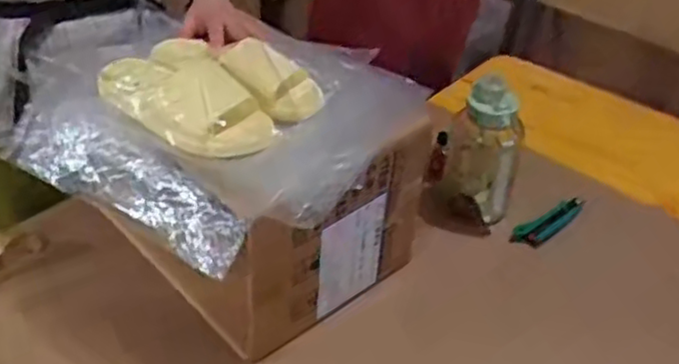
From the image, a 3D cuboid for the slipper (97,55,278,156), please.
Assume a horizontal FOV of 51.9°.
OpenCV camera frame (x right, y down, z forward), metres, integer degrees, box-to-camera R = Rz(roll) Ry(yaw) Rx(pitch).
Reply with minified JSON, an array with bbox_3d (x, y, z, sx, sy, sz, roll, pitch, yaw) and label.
[{"bbox_3d":[-0.170,-0.096,0.790,0.240,0.045,0.103,26,42,25],"label":"slipper"}]

